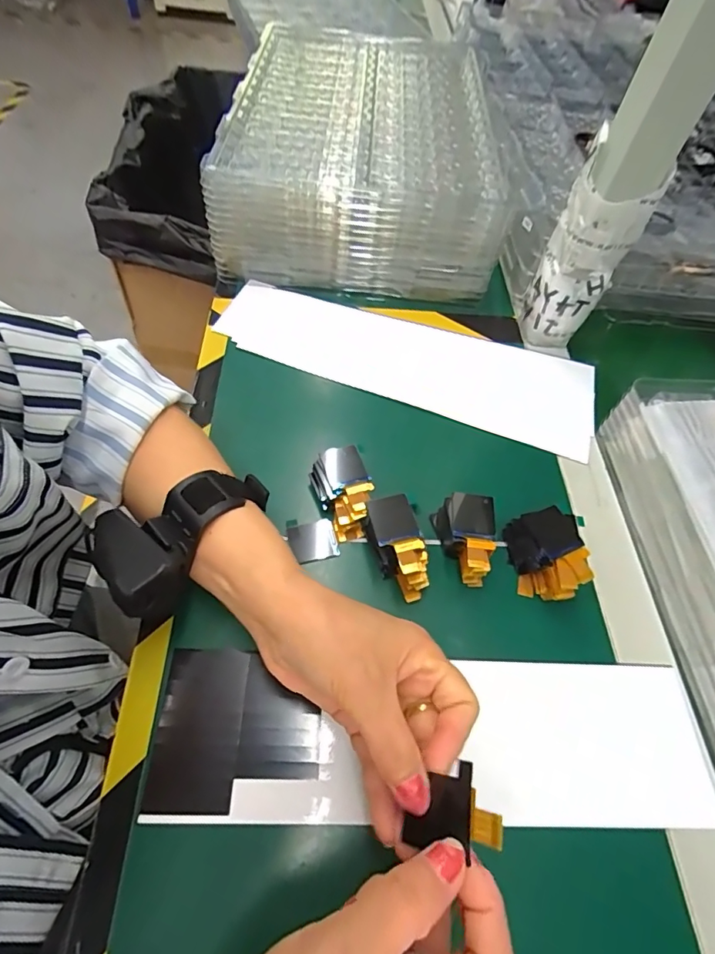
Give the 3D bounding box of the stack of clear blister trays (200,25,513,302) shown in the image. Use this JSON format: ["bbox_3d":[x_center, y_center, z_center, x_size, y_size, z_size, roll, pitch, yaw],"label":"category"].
[{"bbox_3d":[0.002,-0.358,0.535,0.259,0.113,0.371,4,58,-3],"label":"stack of clear blister trays"}]

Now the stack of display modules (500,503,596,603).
[{"bbox_3d":[0.127,0.054,0.318,0.035,0.037,0.060,-2,59,-7],"label":"stack of display modules"}]

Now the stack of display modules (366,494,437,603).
[{"bbox_3d":[0.029,0.046,0.312,0.030,0.037,0.060,-21,63,-18],"label":"stack of display modules"}]

